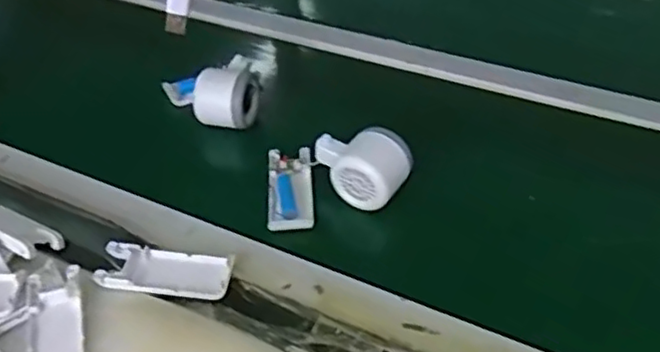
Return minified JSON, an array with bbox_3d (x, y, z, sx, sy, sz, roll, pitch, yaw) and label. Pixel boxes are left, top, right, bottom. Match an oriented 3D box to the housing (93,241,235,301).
[{"bbox_3d":[-0.130,0.075,0.530,0.103,0.011,0.039,3,43,6],"label":"housing"}]

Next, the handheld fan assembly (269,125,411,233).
[{"bbox_3d":[0.005,-0.008,0.597,0.127,0.049,0.092,-7,43,-4],"label":"handheld fan assembly"}]

